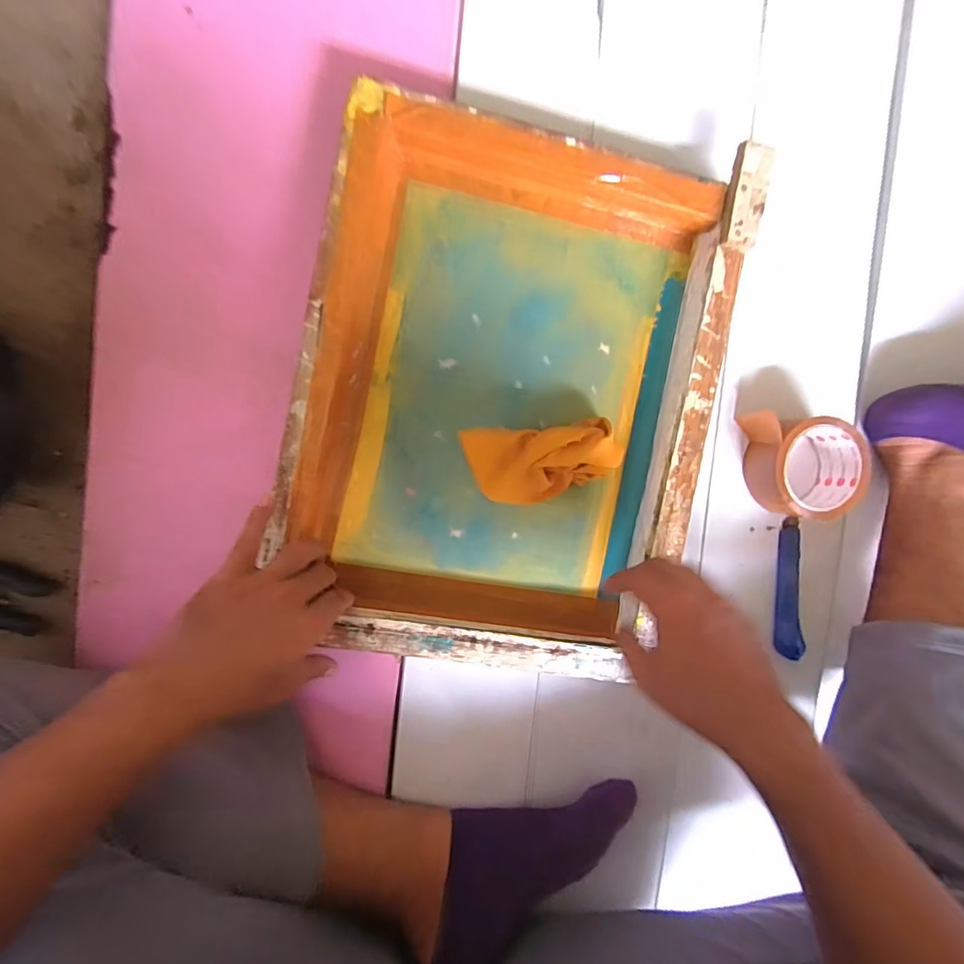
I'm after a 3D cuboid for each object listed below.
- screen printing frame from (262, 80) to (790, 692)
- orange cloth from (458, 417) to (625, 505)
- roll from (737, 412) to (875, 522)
[{"bbox_3d":[0.025,-0.067,0.447,0.351,0.051,0.449,10,93,-8],"label":"screen printing frame"},{"bbox_3d":[0.058,-0.019,0.467,0.141,0.031,0.073,-6,95,6],"label":"orange cloth"},{"bbox_3d":[0.312,-0.014,0.490,0.104,0.052,0.096,7,93,-8],"label":"roll"}]

